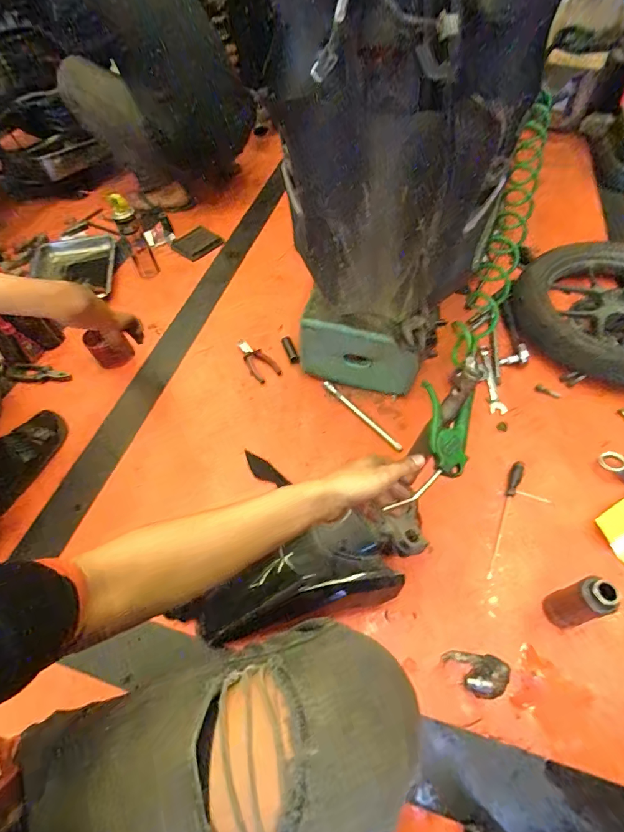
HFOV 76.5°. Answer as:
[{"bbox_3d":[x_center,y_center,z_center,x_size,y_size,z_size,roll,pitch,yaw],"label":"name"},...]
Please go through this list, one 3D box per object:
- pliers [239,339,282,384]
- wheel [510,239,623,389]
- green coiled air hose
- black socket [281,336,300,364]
[{"bbox_3d":[-0.144,-0.143,1.020,0.060,0.022,0.154,-32,59,-18],"label":"pliers"},{"bbox_3d":[0.763,-0.265,0.981,0.415,0.080,0.450,-2,55,3],"label":"wheel"},{"bbox_3d":[0.389,-0.400,0.764,0.061,0.127,0.789,19,59,16],"label":"green coiled air hose"},{"bbox_3d":[-0.055,-0.168,1.026,0.023,0.018,0.095,-19,56,-9],"label":"black socket"}]

